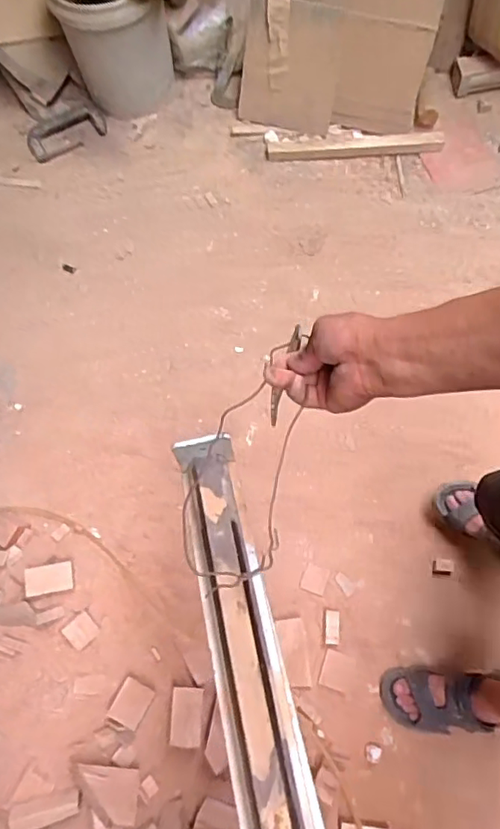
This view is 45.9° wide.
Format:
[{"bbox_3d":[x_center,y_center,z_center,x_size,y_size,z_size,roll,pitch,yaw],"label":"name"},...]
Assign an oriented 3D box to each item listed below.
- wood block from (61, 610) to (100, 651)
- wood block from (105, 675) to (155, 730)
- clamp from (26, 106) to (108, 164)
[{"bbox_3d":[-0.344,0.441,1.205,0.056,0.014,0.056,-43,70,-14],"label":"wood block"},{"bbox_3d":[-0.228,0.551,1.130,0.065,0.014,0.078,22,58,14],"label":"wood block"},{"bbox_3d":[-0.538,-0.827,1.729,0.235,0.036,0.123,-28,71,-8],"label":"clamp"}]

